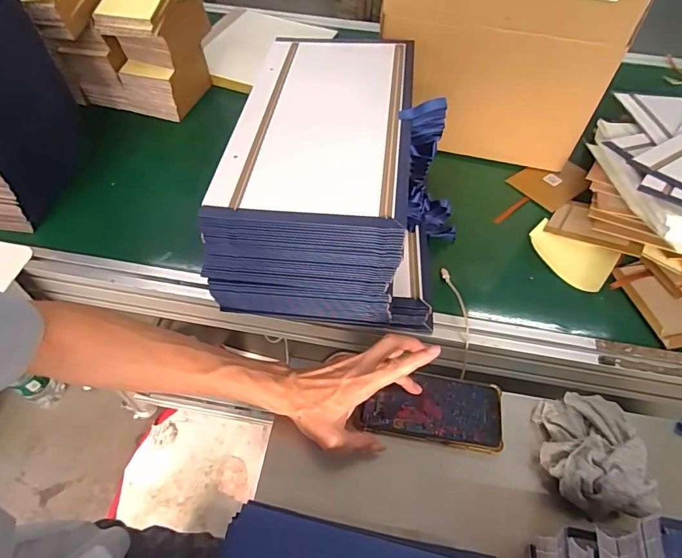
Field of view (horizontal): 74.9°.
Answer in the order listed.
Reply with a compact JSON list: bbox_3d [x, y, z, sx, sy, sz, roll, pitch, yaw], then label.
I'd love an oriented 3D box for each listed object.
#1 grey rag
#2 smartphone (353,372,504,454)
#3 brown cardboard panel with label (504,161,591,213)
[{"bbox_3d":[0.272,0.187,0.488,0.097,0.076,0.135,6,55,2],"label":"grey rag"},{"bbox_3d":[0.105,0.152,0.523,0.164,0.009,0.079,9,62,2],"label":"smartphone"},{"bbox_3d":[0.388,-0.180,0.816,0.131,0.010,0.105,-31,59,-16],"label":"brown cardboard panel with label"}]

